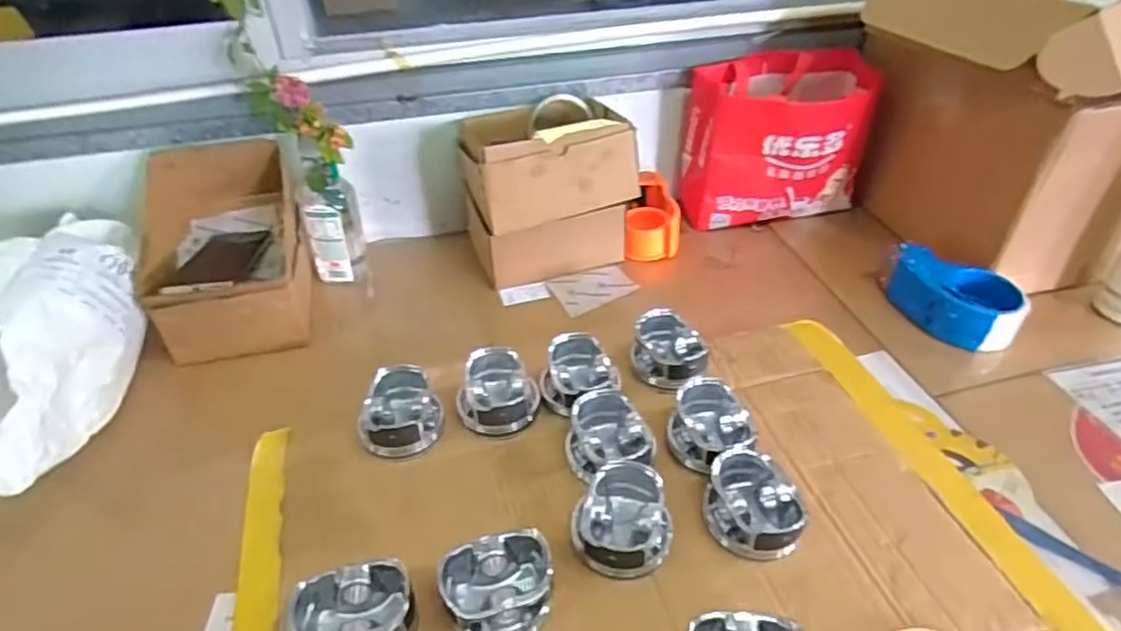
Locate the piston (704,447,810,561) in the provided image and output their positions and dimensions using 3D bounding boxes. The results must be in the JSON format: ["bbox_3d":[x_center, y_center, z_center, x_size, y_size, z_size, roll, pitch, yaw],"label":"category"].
[{"bbox_3d":[0.166,0.165,0.570,0.074,0.046,0.090,-19,43,-21],"label":"piston"}]

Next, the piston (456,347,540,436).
[{"bbox_3d":[-0.064,0.078,0.675,0.081,0.046,0.080,0,40,0],"label":"piston"}]

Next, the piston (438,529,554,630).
[{"bbox_3d":[-0.048,0.214,0.513,0.084,0.045,0.072,-7,40,-8],"label":"piston"}]

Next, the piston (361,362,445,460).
[{"bbox_3d":[-0.158,0.098,0.656,0.070,0.056,0.076,0,40,0],"label":"piston"}]

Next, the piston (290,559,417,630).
[{"bbox_3d":[-0.155,0.233,0.500,0.088,0.047,0.076,-7,40,-8],"label":"piston"}]

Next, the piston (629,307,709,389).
[{"bbox_3d":[0.120,0.040,0.720,0.081,0.054,0.076,0,40,0],"label":"piston"}]

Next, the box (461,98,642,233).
[{"bbox_3d":[-0.019,-0.209,0.833,0.194,0.107,0.158,-10,41,-11],"label":"box"}]

